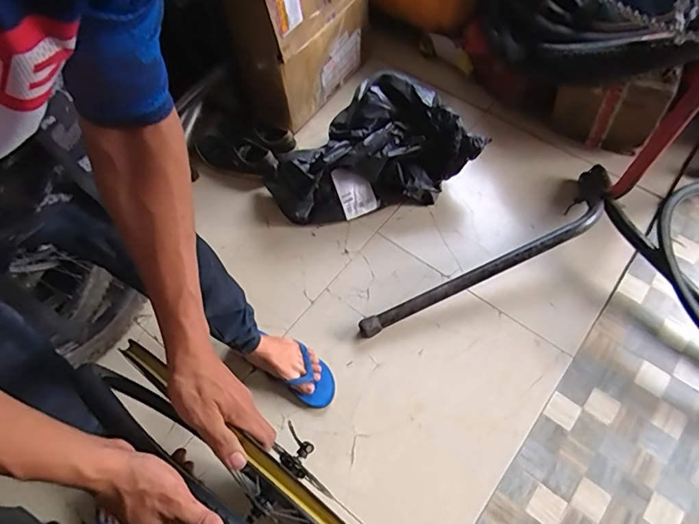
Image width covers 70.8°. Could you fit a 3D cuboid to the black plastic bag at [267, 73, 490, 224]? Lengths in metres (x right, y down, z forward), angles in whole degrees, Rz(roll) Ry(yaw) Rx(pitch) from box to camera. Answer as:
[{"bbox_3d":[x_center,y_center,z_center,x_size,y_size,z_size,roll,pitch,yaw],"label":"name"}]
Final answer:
[{"bbox_3d":[0.052,-0.322,1.384,0.579,0.284,0.290,-9,61,-1],"label":"black plastic bag"}]

